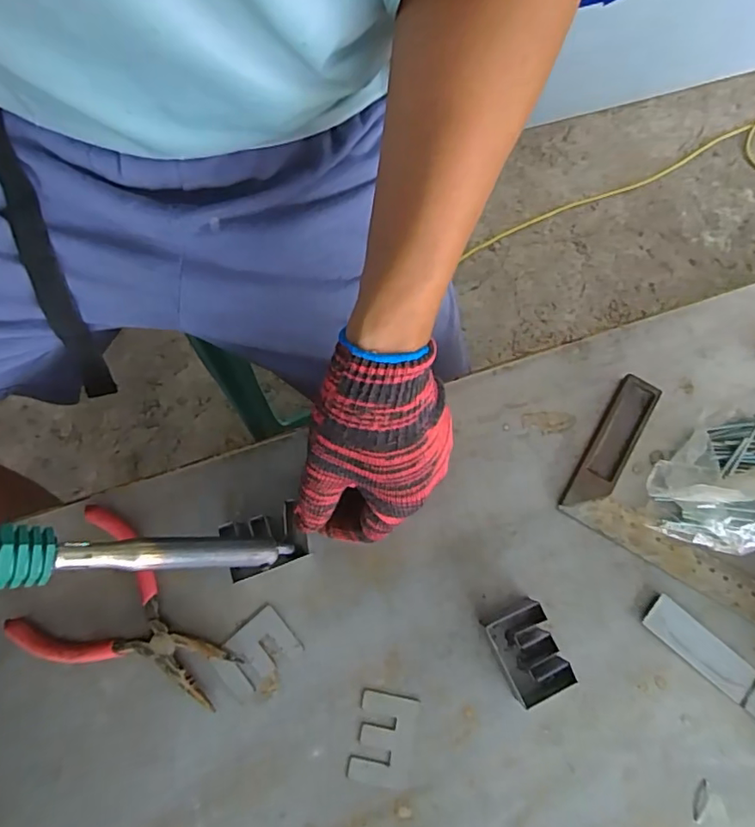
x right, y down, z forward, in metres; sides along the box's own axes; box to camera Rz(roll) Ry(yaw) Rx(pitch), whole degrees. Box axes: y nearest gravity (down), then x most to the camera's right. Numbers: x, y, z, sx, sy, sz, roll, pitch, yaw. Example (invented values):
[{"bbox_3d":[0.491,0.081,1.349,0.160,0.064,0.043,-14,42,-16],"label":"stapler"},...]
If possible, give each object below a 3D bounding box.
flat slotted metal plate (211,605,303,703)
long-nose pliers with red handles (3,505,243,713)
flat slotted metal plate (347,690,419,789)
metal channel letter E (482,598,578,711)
[{"bbox_3d":[-0.082,0.161,0.373,0.052,0.004,0.037,-40,80,-8],"label":"flat slotted metal plate"},{"bbox_3d":[-0.163,0.141,0.372,0.143,0.011,0.098,33,79,7],"label":"long-nose pliers with red handles"},{"bbox_3d":[0.004,0.211,0.360,0.038,0.004,0.052,10,77,2],"label":"flat slotted metal plate"},{"bbox_3d":[0.096,0.153,0.358,0.037,0.027,0.052,-25,79,-6],"label":"metal channel letter E"}]

